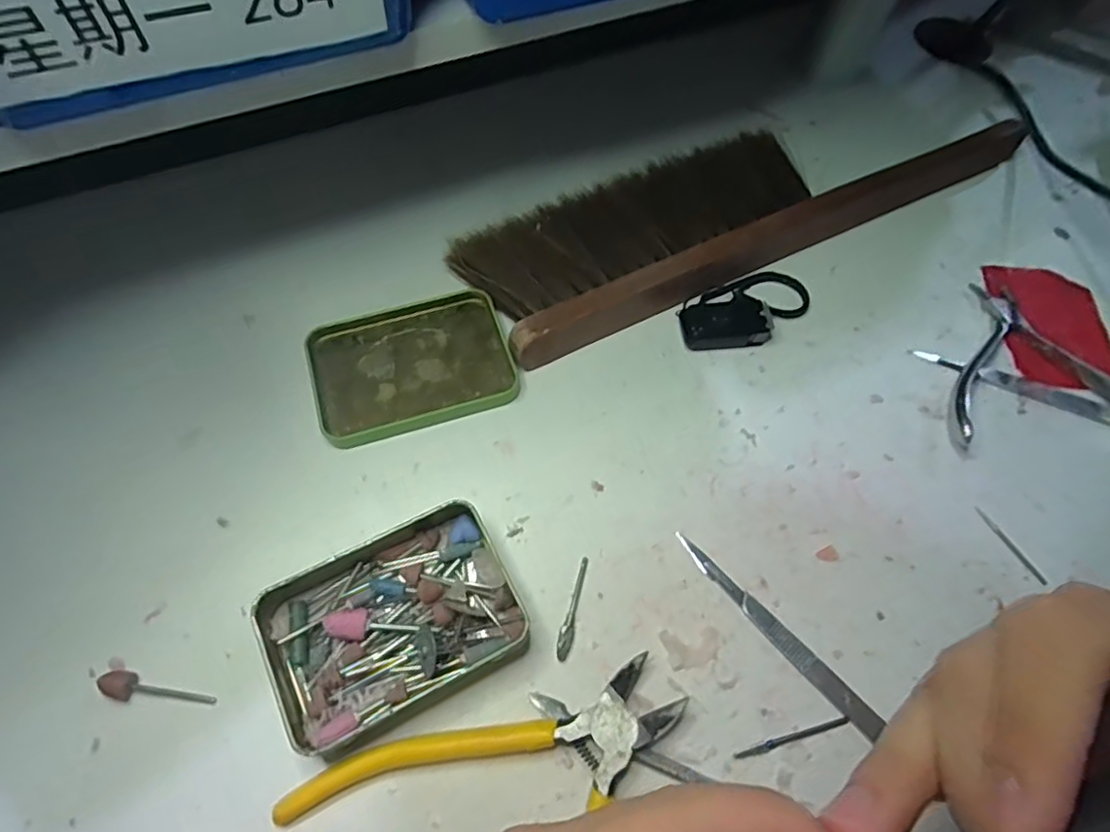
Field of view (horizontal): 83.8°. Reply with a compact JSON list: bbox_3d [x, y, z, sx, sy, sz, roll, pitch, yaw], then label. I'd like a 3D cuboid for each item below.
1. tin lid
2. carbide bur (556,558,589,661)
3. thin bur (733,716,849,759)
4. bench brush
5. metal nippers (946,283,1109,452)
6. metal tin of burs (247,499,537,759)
[{"bbox_3d":[-0.073,-0.028,0.319,0.098,0.009,0.072,-17,64,-11],"label":"tin lid"},{"bbox_3d":[0.009,0.082,0.266,0.006,0.004,0.044,17,62,7],"label":"carbide bur"},{"bbox_3d":[0.094,0.128,0.245,0.049,0.004,0.004,-13,63,-9],"label":"thin bur"},{"bbox_3d":[0.121,-0.132,0.371,0.360,0.029,0.093,-25,65,-15],"label":"bench brush"},{"bbox_3d":[0.260,-0.028,0.326,0.117,0.016,0.107,6,62,1],"label":"metal nippers"},{"bbox_3d":[-0.066,0.082,0.253,0.097,0.022,0.072,-24,65,-14],"label":"metal tin of burs"}]

